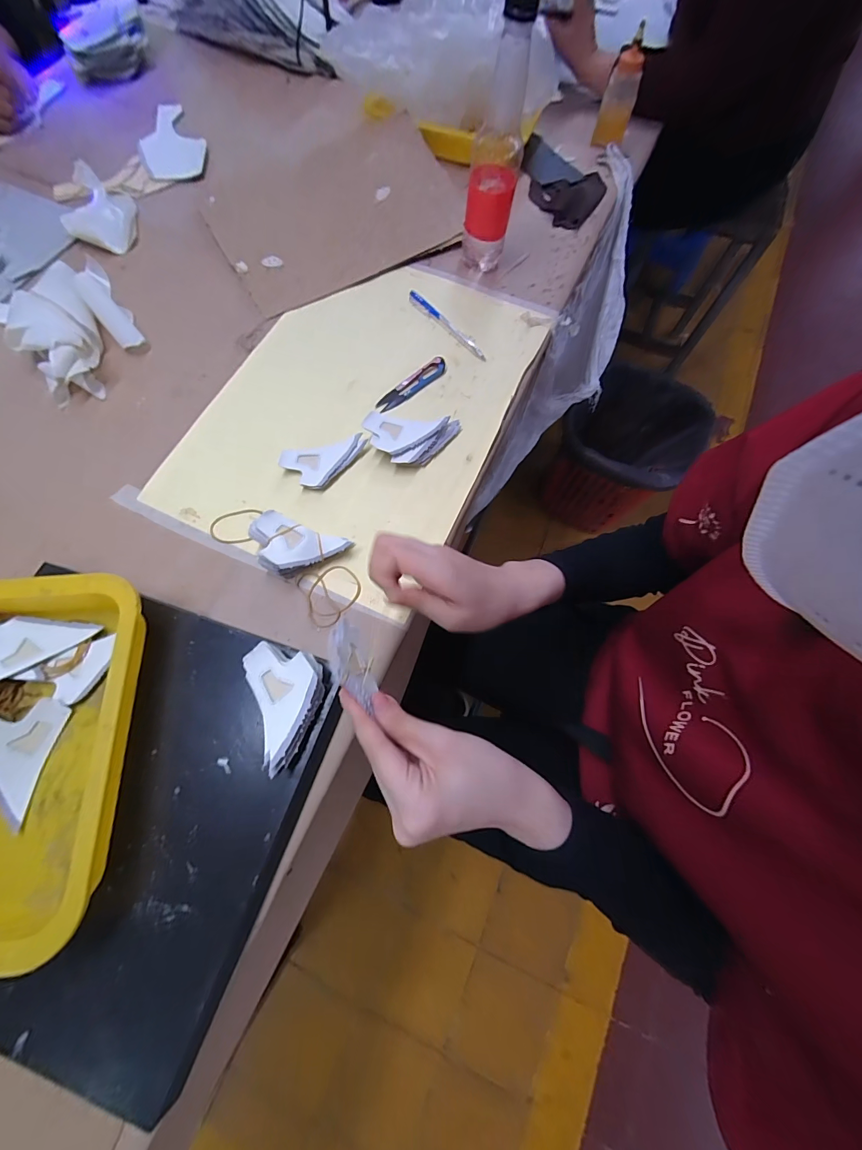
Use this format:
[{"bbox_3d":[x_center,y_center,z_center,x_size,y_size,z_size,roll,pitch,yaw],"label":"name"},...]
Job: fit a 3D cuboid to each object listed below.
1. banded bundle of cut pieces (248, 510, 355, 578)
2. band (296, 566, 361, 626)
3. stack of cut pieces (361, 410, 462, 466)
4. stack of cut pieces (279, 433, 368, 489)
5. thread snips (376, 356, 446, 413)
[{"bbox_3d":[-0.129,-0.023,0.384,0.086,0.037,0.052,17,72,3],"label":"banded bundle of cut pieces"},{"bbox_3d":[-0.096,0.017,0.384,0.056,0.004,0.059,-24,75,-10],"label":"band"},{"bbox_3d":[-0.019,-0.148,0.438,0.104,0.023,0.057,-1,72,-3],"label":"stack of cut pieces"},{"bbox_3d":[-0.116,-0.132,0.430,0.053,0.014,0.083,41,75,10],"label":"stack of cut pieces"},{"bbox_3d":[-0.022,-0.227,0.468,0.098,0.011,0.023,-39,78,-14],"label":"thread snips"}]

